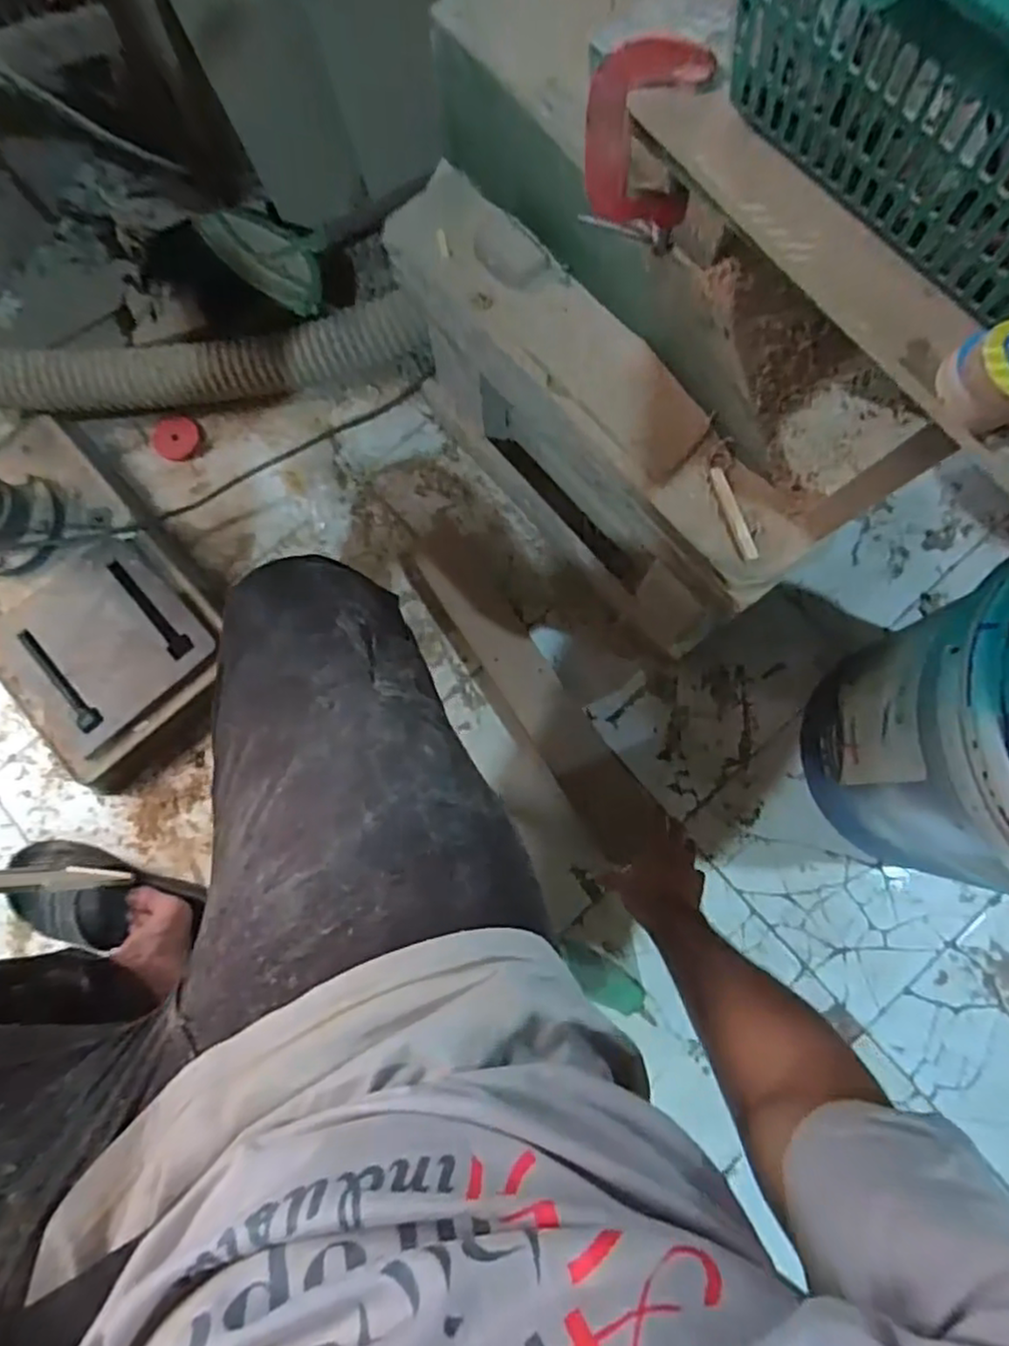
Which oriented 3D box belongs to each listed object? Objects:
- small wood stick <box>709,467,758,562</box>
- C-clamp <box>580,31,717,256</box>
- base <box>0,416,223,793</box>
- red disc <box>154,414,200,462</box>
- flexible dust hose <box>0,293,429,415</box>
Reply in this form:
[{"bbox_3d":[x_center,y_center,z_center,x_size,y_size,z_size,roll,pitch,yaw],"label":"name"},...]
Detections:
[{"bbox_3d":[0.176,-0.123,0.521,0.012,0.007,0.075,-20,81,-2],"label":"small wood stick"},{"bbox_3d":[0.059,-0.227,0.299,0.049,0.082,0.015,0,80,1],"label":"C-clamp"},{"bbox_3d":[-0.534,-0.098,0.846,0.242,0.059,0.440,-42,82,-6],"label":"base"},{"bbox_3d":[-0.434,-0.312,0.903,0.058,0.007,0.064,-38,82,-5],"label":"red disc"},{"bbox_3d":[-0.377,-0.389,0.847,0.565,0.129,0.073,-12,80,-1],"label":"flexible dust hose"}]

